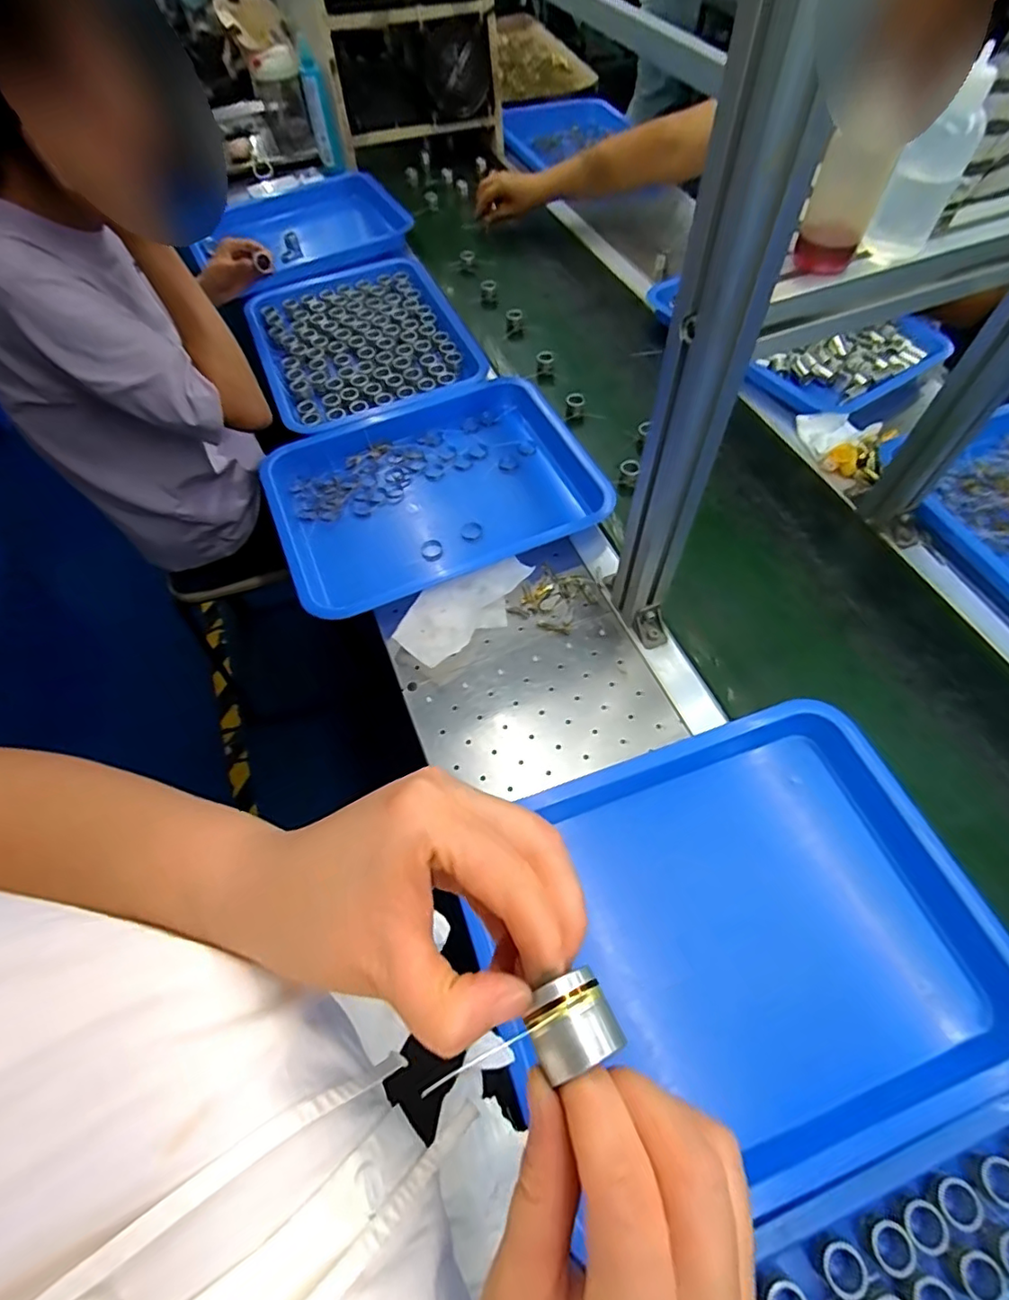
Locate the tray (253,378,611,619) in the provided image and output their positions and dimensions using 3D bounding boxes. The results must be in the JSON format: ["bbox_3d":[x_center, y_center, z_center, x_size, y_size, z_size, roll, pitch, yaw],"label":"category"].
[{"bbox_3d":[-0.090,-0.195,0.706,0.382,0.038,0.289,-23,62,-11],"label":"tray"}]

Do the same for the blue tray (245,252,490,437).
[{"bbox_3d":[-0.219,-0.482,0.871,0.298,0.042,0.404,-21,61,-10],"label":"blue tray"}]

